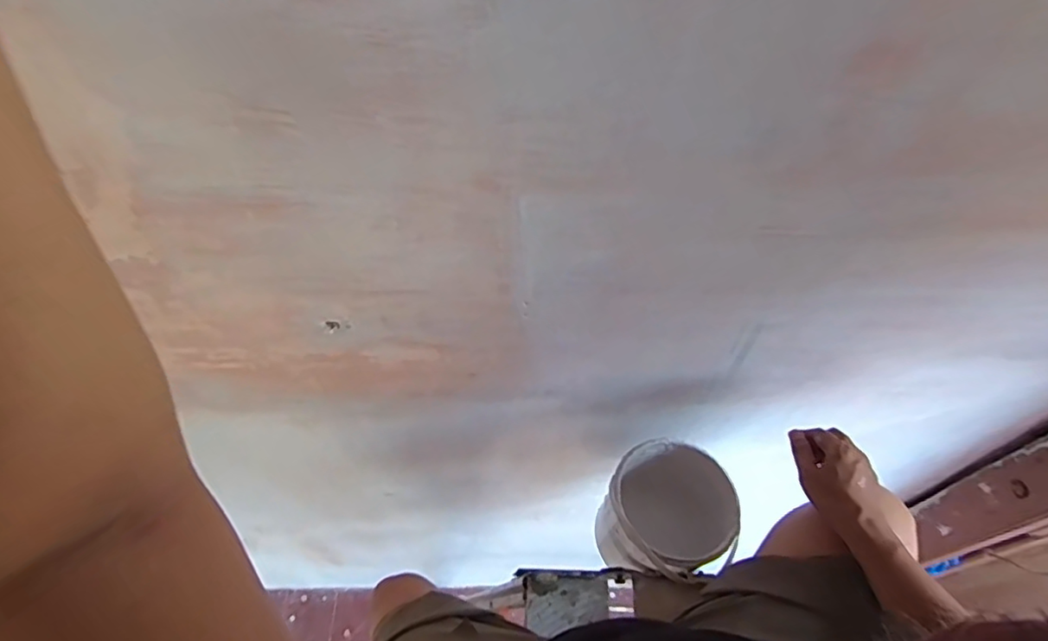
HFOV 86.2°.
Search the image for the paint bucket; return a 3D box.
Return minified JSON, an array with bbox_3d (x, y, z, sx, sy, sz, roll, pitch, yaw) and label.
[{"bbox_3d":[0.214,0.296,0.850,0.181,0.190,0.189,-1,56,1],"label":"paint bucket"}]

